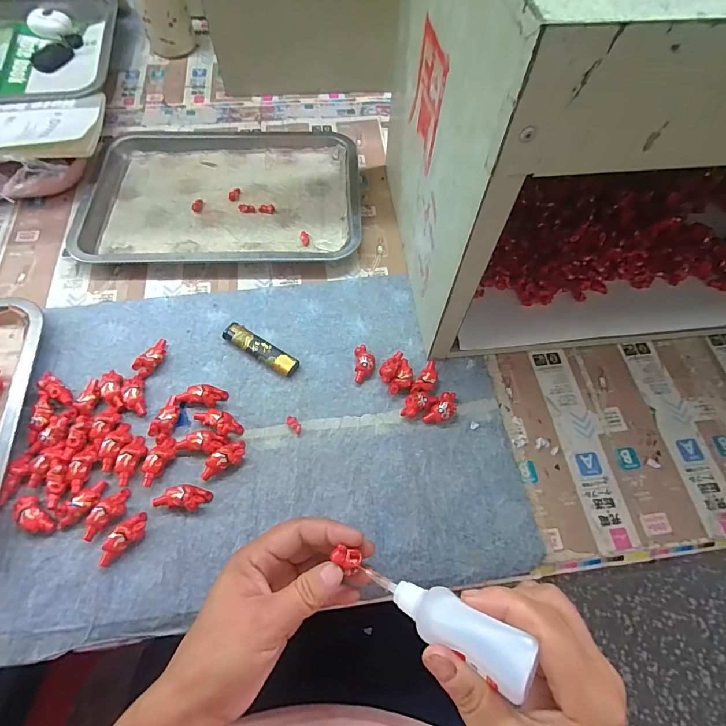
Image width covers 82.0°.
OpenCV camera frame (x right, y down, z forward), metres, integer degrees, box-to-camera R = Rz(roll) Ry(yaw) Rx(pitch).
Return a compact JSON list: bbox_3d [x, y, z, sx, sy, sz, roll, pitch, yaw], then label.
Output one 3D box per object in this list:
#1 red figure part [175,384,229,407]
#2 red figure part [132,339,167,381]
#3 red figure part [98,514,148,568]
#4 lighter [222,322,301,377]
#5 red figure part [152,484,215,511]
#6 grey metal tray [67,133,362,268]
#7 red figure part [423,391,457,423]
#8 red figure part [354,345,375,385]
[{"bbox_3d":[-0.147,0.030,0.383,0.041,0.015,0.019,10,63,3],"label":"red figure part"},{"bbox_3d":[-0.201,-0.005,0.398,0.015,0.015,0.043,25,64,10],"label":"red figure part"},{"bbox_3d":[-0.187,0.136,0.324,0.017,0.013,0.042,42,69,17],"label":"red figure part"},{"bbox_3d":[-0.100,-0.013,0.408,0.079,0.013,0.019,30,65,12],"label":"lighter"},{"bbox_3d":[-0.145,0.109,0.339,0.040,0.017,0.018,6,63,1],"label":"red figure part"},{"bbox_3d":[-0.163,-0.207,0.502,0.311,0.020,0.226,-2,63,-3],"label":"grey metal tray"},{"bbox_3d":[0.073,0.043,0.383,0.019,0.013,0.035,37,67,15],"label":"red figure part"},{"bbox_3d":[0.002,0.001,0.405,0.019,0.013,0.037,0,63,-2],"label":"red figure part"}]

